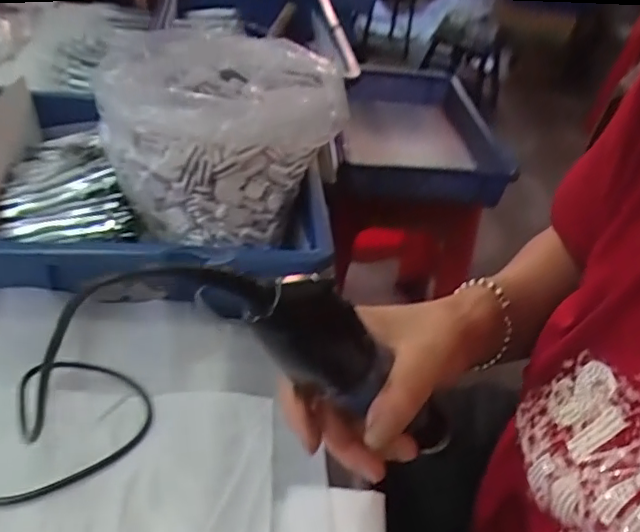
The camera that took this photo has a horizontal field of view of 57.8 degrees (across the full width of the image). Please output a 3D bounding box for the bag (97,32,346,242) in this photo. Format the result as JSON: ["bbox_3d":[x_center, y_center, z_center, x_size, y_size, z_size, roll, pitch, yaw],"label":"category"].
[{"bbox_3d":[-0.091,-0.125,0.516,0.183,0.115,0.193,-18,45,-30],"label":"bag"}]

